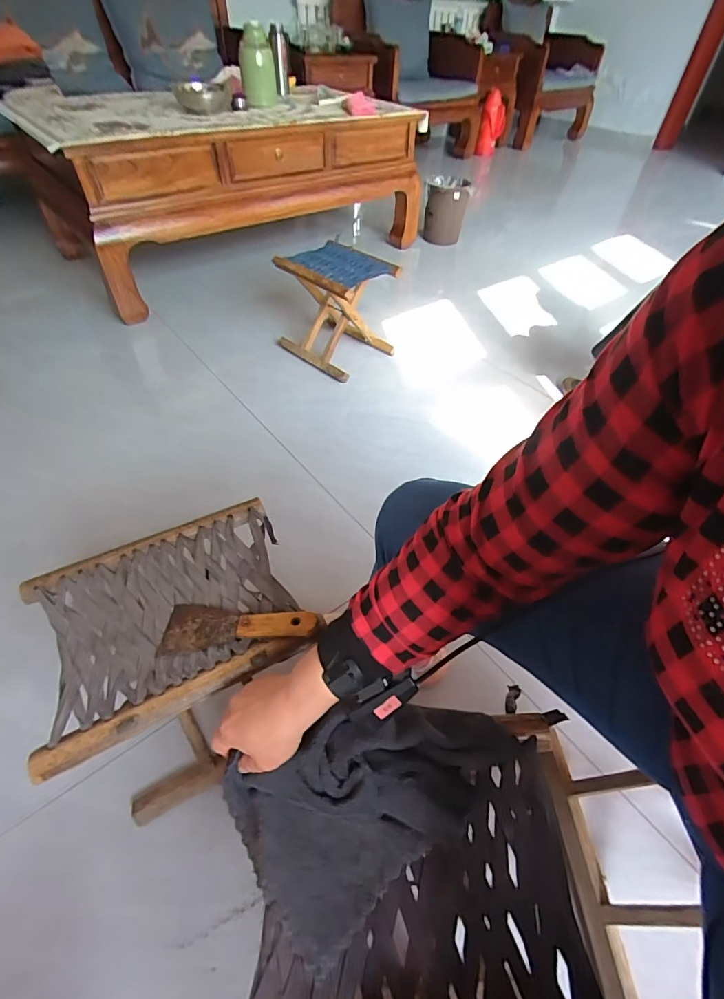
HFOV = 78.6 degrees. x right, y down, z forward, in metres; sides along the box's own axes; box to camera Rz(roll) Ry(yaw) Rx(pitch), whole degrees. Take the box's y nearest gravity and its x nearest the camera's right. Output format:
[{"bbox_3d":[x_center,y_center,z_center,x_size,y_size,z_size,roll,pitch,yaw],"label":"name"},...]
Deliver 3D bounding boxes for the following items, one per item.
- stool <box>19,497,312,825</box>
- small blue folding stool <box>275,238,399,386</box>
[{"bbox_3d":[-0.237,0.235,0.647,0.290,0.312,0.249,-22,51,-16],"label":"stool"},{"bbox_3d":[-0.079,-0.613,1.417,0.255,0.291,0.336,-32,55,-27],"label":"small blue folding stool"}]

